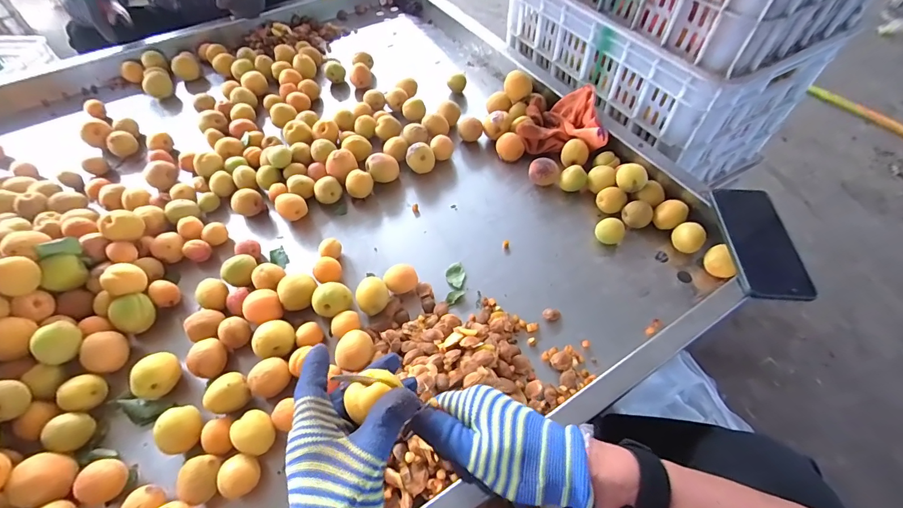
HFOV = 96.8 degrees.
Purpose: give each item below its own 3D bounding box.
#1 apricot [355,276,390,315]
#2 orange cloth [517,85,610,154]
[{"bbox_3d":[-0.099,0.055,0.507,0.039,0.041,0.039,-1,55,1],"label":"apricot"},{"bbox_3d":[0.188,-0.221,0.665,0.138,0.066,0.107,13,56,10],"label":"orange cloth"}]

